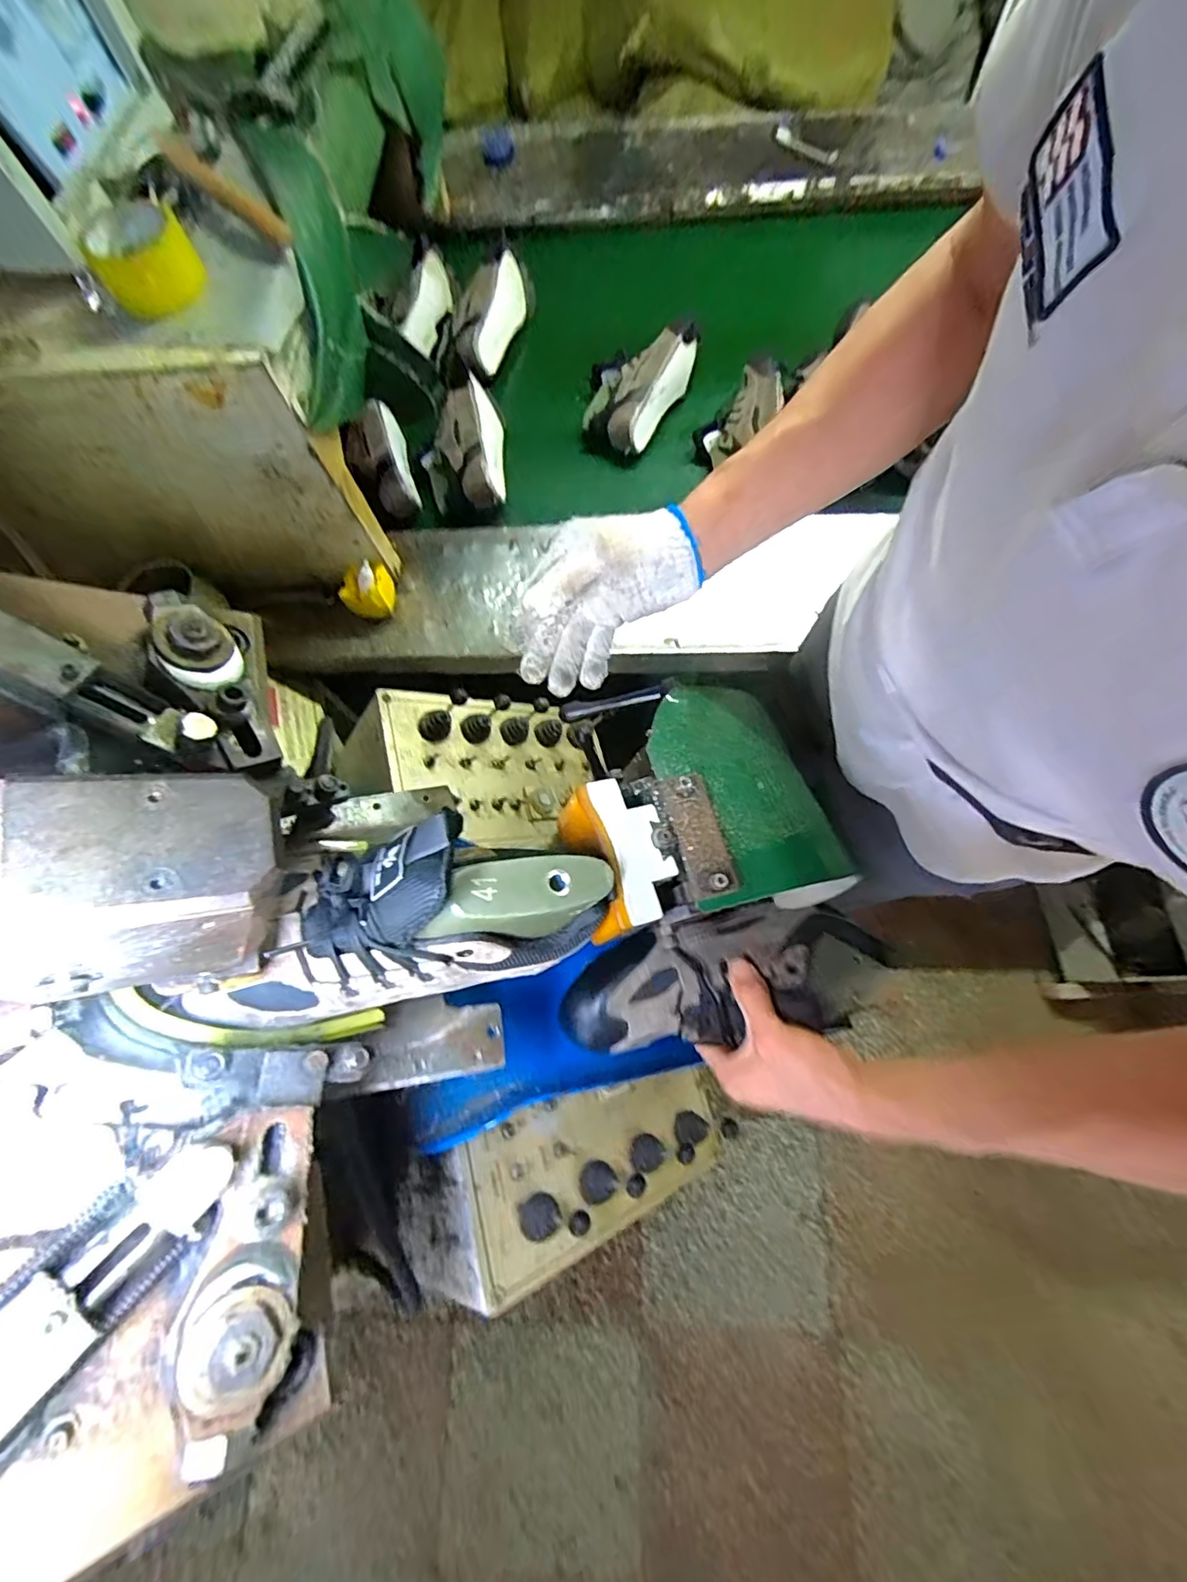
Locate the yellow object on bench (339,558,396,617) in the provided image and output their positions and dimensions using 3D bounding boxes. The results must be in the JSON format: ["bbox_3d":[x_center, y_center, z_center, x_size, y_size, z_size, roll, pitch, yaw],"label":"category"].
[{"bbox_3d":[-0.334,-0.301,0.840,0.075,0.058,0.068,-17,72,-1],"label":"yellow object on bench"}]

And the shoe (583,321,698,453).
[{"bbox_3d":[0.077,-0.711,0.994,0.151,0.112,0.250,29,77,12],"label":"shoe"}]

